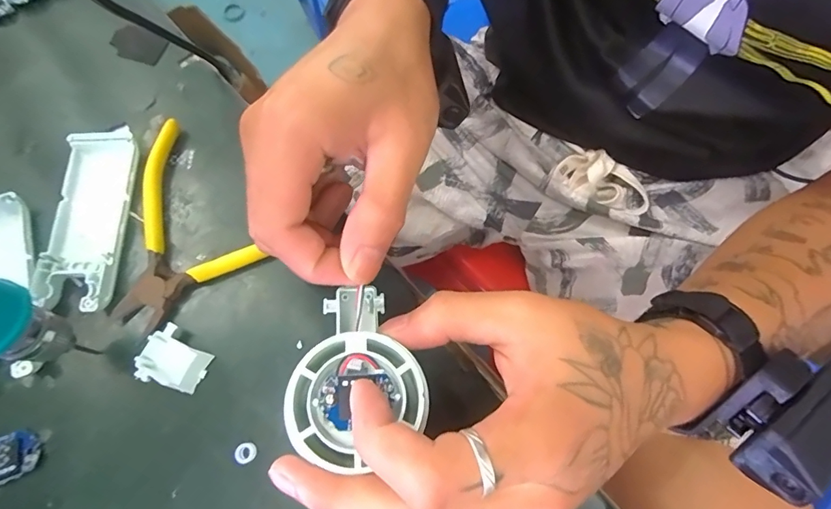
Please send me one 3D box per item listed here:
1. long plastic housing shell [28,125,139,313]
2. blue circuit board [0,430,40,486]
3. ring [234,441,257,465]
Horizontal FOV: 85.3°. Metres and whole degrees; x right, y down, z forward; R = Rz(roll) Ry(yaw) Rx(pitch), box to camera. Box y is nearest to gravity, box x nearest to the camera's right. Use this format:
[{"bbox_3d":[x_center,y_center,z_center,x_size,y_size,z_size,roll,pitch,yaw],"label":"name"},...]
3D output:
[{"bbox_3d":[-0.184,-0.024,0.254,0.041,0.012,0.111,0,71,0],"label":"long plastic housing shell"},{"bbox_3d":[-0.199,0.098,0.218,0.029,0.005,0.023,-27,73,-9],"label":"blue circuit board"},{"bbox_3d":[-0.083,0.097,0.220,0.010,0.004,0.010,0,71,0],"label":"ring"}]

